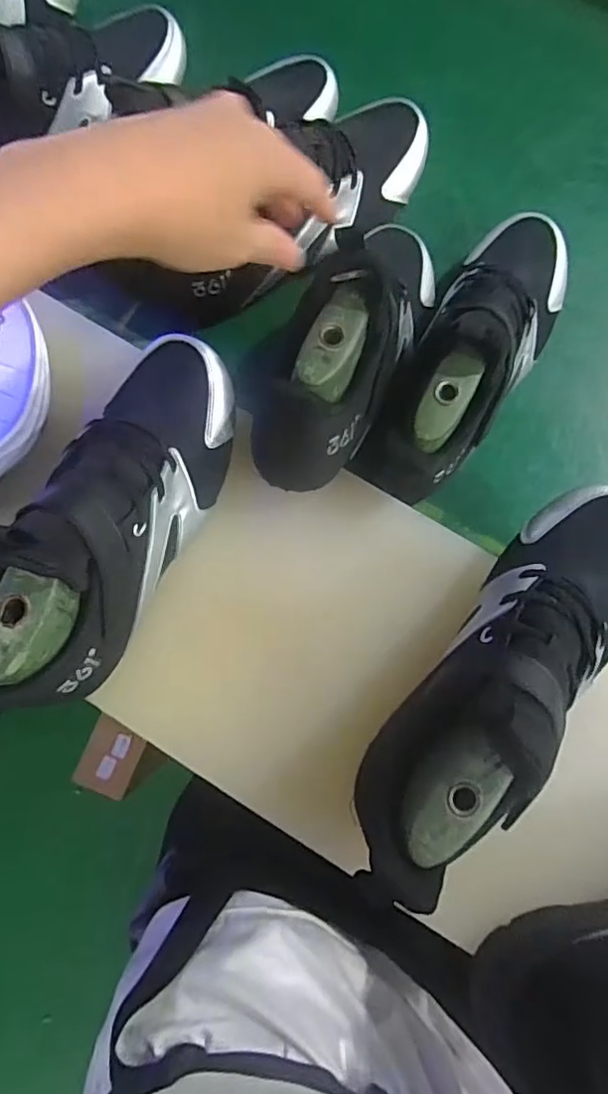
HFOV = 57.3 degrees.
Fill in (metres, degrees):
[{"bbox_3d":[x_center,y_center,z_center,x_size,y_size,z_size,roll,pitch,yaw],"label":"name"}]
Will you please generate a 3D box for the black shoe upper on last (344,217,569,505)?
[{"bbox_3d":[0.136,-0.152,0.407,0.085,0.122,0.257,29,81,4],"label":"black shoe upper on last"}]

